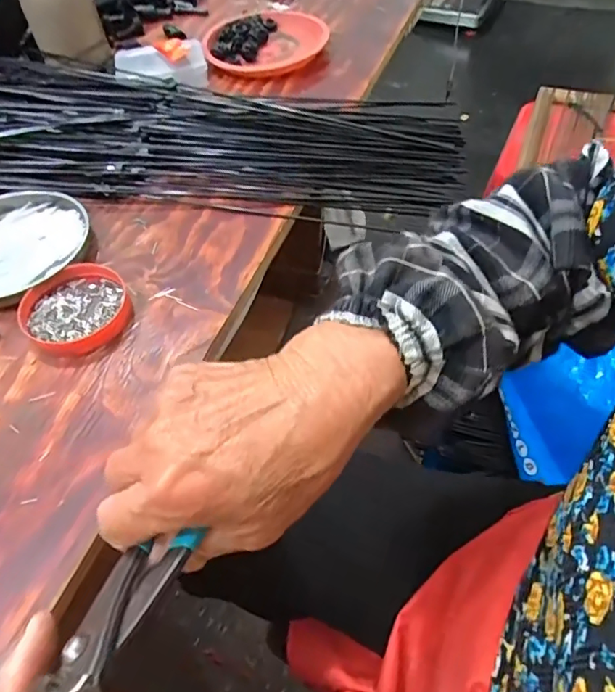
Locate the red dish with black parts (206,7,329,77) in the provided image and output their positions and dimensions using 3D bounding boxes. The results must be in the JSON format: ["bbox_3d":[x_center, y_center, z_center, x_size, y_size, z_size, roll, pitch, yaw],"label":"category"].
[{"bbox_3d":[-0.047,-0.377,0.664,0.130,0.030,0.148,14,55,14],"label":"red dish with black parts"}]

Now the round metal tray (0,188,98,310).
[{"bbox_3d":[-0.262,-0.090,0.463,0.137,0.021,0.130,-2,53,2],"label":"round metal tray"}]

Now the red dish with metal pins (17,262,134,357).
[{"bbox_3d":[-0.178,-0.028,0.412,0.077,0.012,0.081,-2,53,2],"label":"red dish with metal pins"}]

